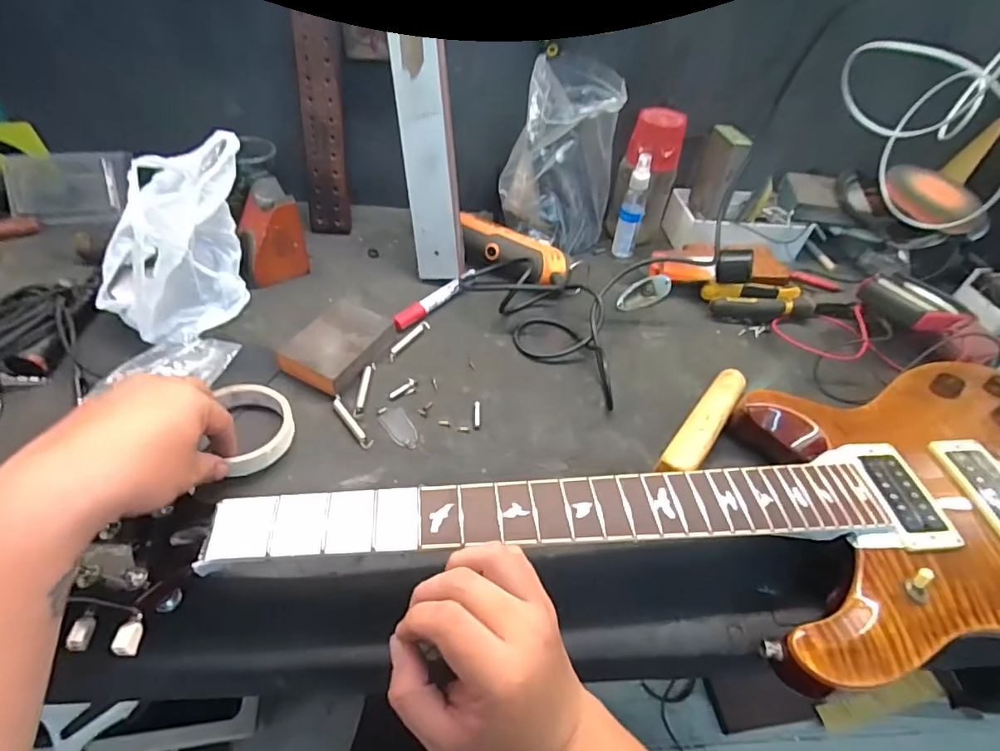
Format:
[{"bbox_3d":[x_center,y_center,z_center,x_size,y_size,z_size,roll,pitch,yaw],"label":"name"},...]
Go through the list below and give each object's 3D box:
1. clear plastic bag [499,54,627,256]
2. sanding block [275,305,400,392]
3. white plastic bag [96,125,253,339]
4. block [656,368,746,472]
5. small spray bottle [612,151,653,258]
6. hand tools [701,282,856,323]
[{"bbox_3d":[0.077,-0.264,0.664,0.142,0.198,0.098,-25,54,-27],"label":"clear plastic bag"},{"bbox_3d":[-0.164,-0.031,0.534,0.073,0.025,0.104,23,48,15],"label":"sanding block"},{"bbox_3d":[-0.327,-0.134,0.527,0.104,0.143,0.179,11,46,4],"label":"white plastic bag"},{"bbox_3d":[0.195,0.048,0.503,0.030,0.034,0.160,32,51,22],"label":"block"},{"bbox_3d":[0.174,-0.219,0.683,0.027,0.130,0.028,6,46,-1],"label":"small spray bottle"},{"bbox_3d":[0.350,-0.094,0.659,0.186,0.027,0.062,-2,47,-8],"label":"hand tools"}]

